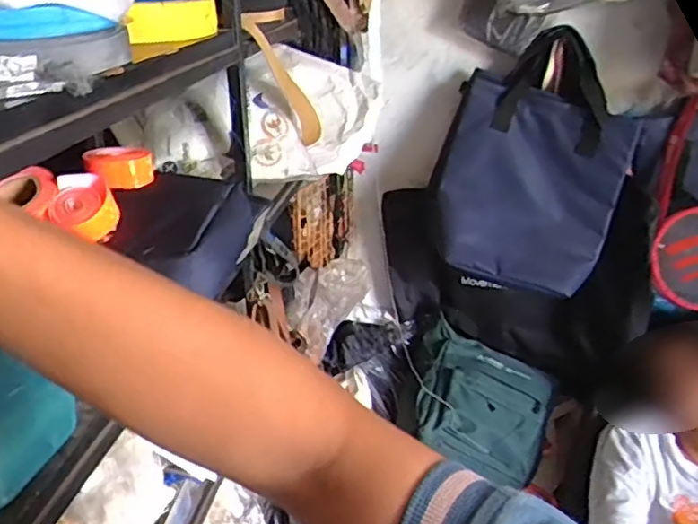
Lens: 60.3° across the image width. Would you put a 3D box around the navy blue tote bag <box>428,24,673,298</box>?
[{"bbox_3d":[0.388,-0.197,1.285,0.386,0.529,0.170,28,18,14],"label":"navy blue tote bag"}]

